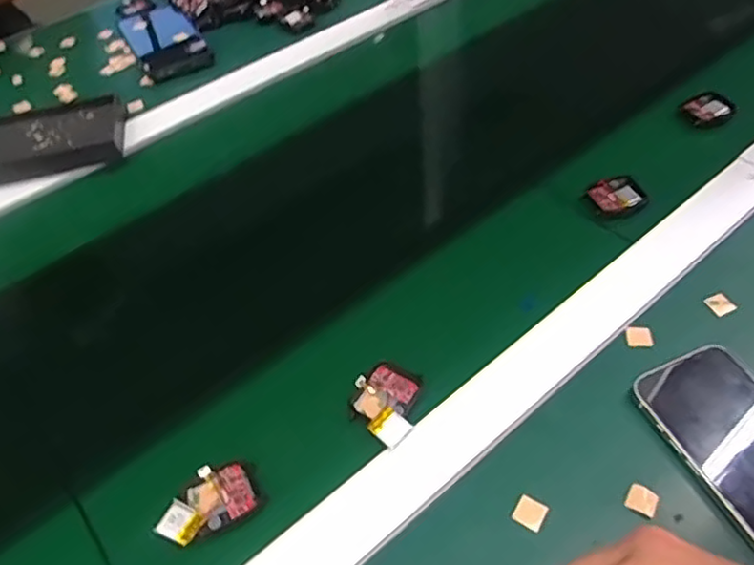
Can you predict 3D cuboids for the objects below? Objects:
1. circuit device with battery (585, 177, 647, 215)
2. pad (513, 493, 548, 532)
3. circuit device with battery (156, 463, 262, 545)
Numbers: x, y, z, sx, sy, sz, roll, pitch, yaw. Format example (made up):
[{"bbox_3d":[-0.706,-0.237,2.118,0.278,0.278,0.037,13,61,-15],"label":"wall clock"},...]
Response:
[{"bbox_3d":[0.194,-0.070,0.503,0.039,0.010,0.037,-20,50,-12],"label":"circuit device with battery"},{"bbox_3d":[0.086,0.128,0.348,0.015,0.005,0.016,25,56,24],"label":"pad"},{"bbox_3d":[-0.096,0.125,0.359,0.057,0.016,0.035,-27,52,-17],"label":"circuit device with battery"}]

